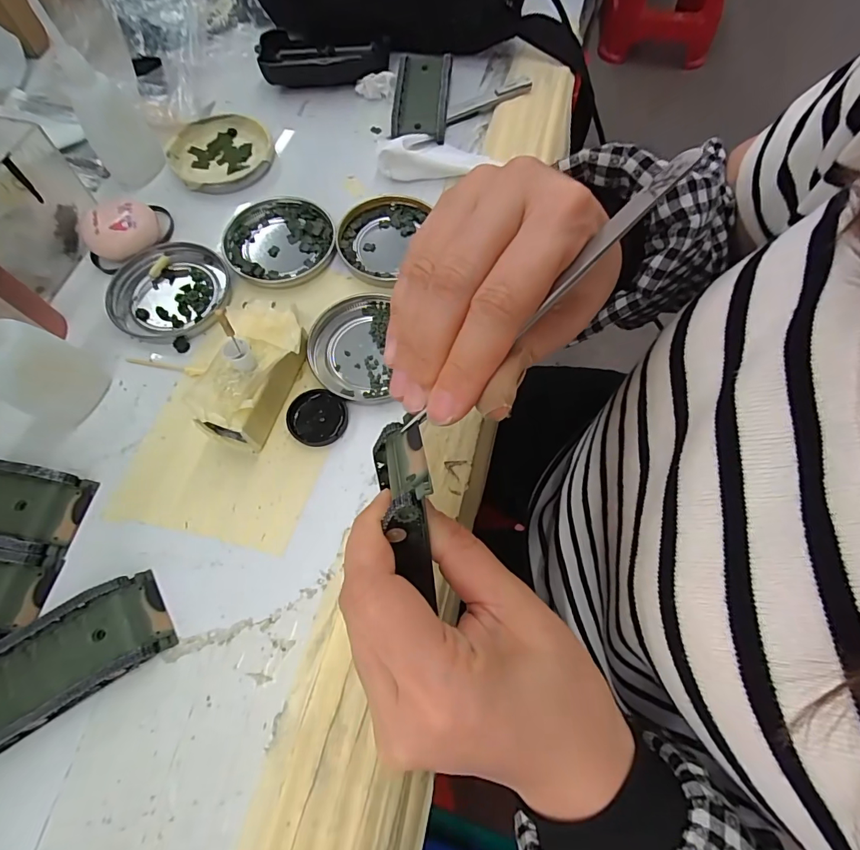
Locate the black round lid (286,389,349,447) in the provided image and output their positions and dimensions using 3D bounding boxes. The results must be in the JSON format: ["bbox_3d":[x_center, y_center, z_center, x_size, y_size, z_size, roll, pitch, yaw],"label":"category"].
[{"bbox_3d":[-0.069,-0.005,0.271,0.035,0.007,0.035,1,67,-1],"label":"black round lid"}]

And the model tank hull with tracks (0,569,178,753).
[{"bbox_3d":[-0.179,0.115,0.213,0.093,0.020,0.045,-30,71,-13],"label":"model tank hull with tracks"}]

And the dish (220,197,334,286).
[{"bbox_3d":[-0.110,-0.136,0.324,0.078,0.008,0.076,1,67,-1],"label":"dish"}]

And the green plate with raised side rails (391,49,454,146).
[{"bbox_3d":[-0.007,-0.281,0.375,0.044,0.026,0.097,5,67,1],"label":"green plate with raised side rails"}]

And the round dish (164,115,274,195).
[{"bbox_3d":[-0.169,-0.220,0.358,0.076,0.014,0.071,1,67,-1],"label":"round dish"}]

